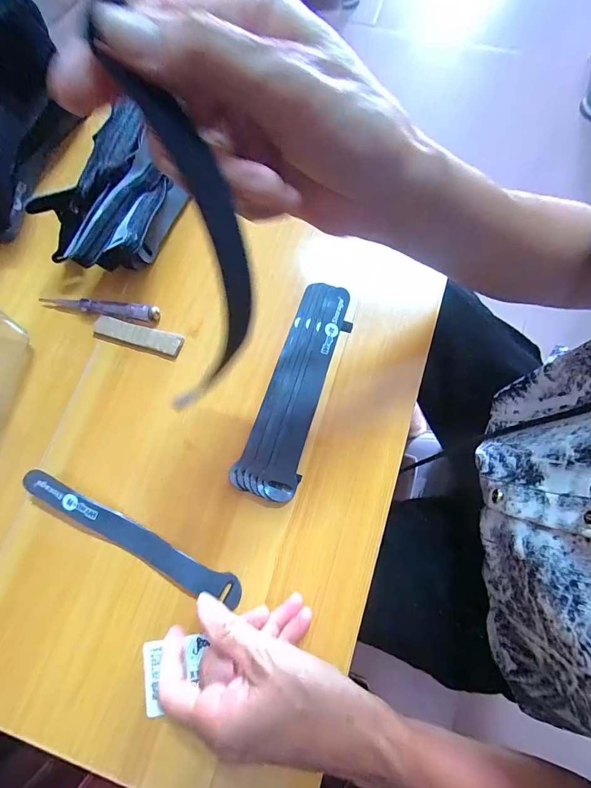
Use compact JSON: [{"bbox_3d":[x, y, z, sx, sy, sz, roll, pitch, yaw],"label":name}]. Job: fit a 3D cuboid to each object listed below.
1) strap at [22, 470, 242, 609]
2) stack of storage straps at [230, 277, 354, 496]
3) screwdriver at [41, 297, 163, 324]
[{"bbox_3d":[-0.134,0.116,0.289,0.198,0.015,0.022,25,78,8],"label":"strap"},{"bbox_3d":[0.003,-0.006,0.319,0.053,0.016,0.197,20,77,6],"label":"stack of storage straps"},{"bbox_3d":[-0.187,-0.083,0.336,0.120,0.008,0.013,8,76,4],"label":"screwdriver"}]

